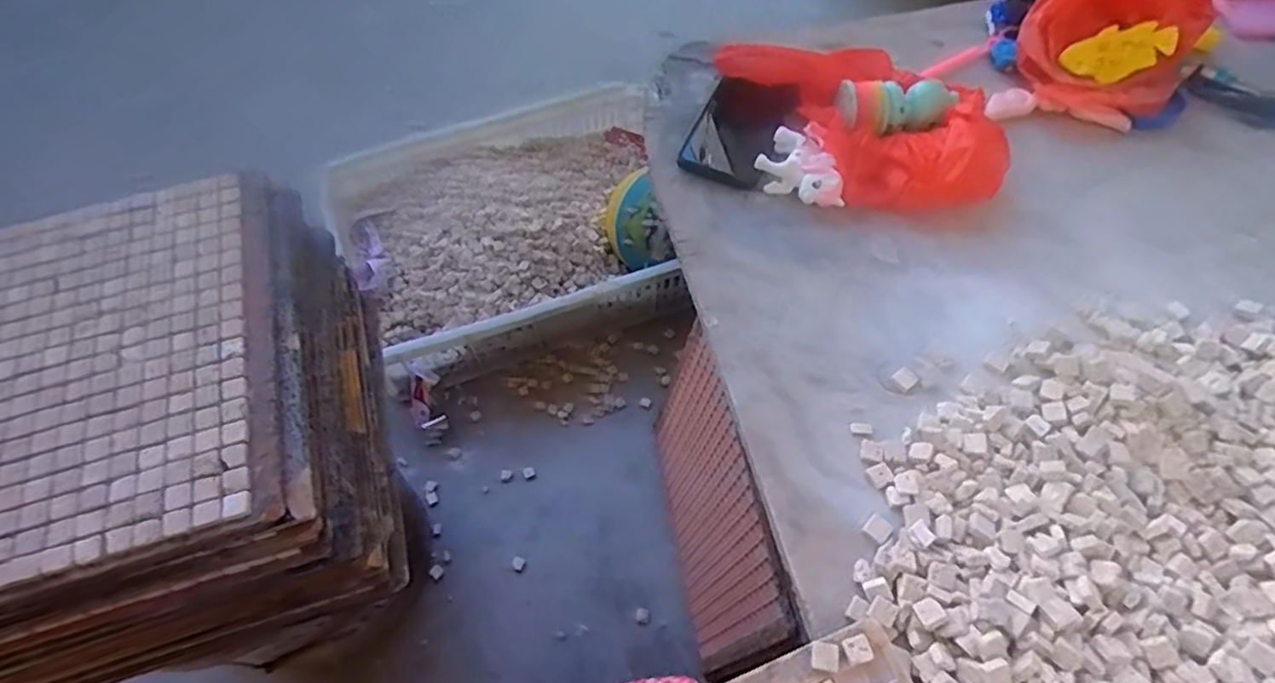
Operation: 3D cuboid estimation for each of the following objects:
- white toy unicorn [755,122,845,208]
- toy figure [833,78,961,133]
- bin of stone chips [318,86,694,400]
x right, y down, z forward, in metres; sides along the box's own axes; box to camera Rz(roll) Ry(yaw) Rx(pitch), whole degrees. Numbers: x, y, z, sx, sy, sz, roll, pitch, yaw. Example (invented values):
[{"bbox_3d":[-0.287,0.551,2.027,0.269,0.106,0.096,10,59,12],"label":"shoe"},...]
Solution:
[{"bbox_3d":[0.146,-0.159,0.607,0.067,0.032,0.084,-8,60,-4],"label":"white toy unicorn"},{"bbox_3d":[0.250,-0.227,0.625,0.116,0.039,0.049,-7,60,-3],"label":"toy figure"},{"bbox_3d":[-0.194,-0.182,1.097,0.545,0.172,0.395,-23,63,-12],"label":"bin of stone chips"}]

